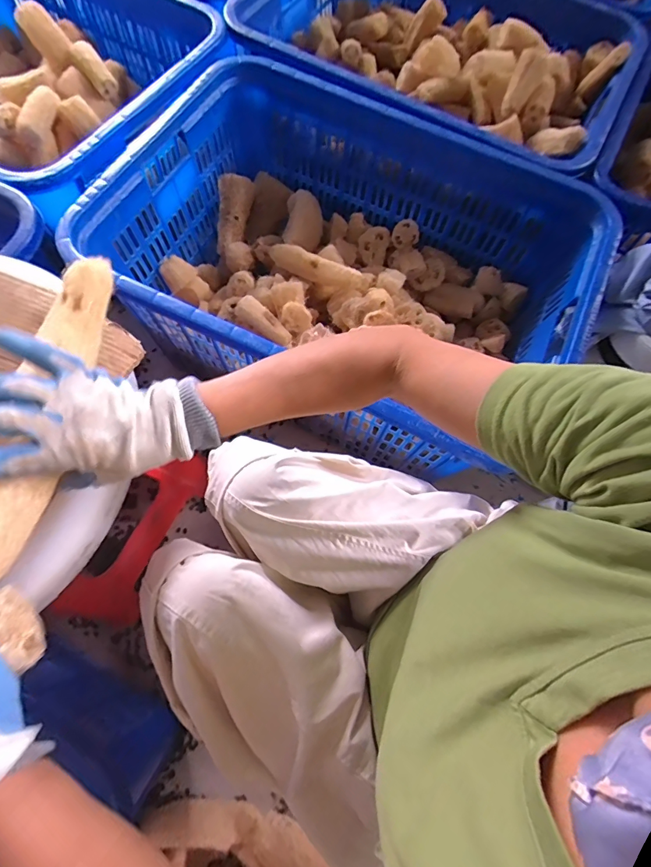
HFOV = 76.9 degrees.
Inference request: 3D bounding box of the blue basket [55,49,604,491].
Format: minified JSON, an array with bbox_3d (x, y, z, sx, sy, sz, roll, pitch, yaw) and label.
[{"bbox_3d":[0.034,-0.323,0.804,0.854,0.264,0.585,25,72,6],"label":"blue basket"}]

